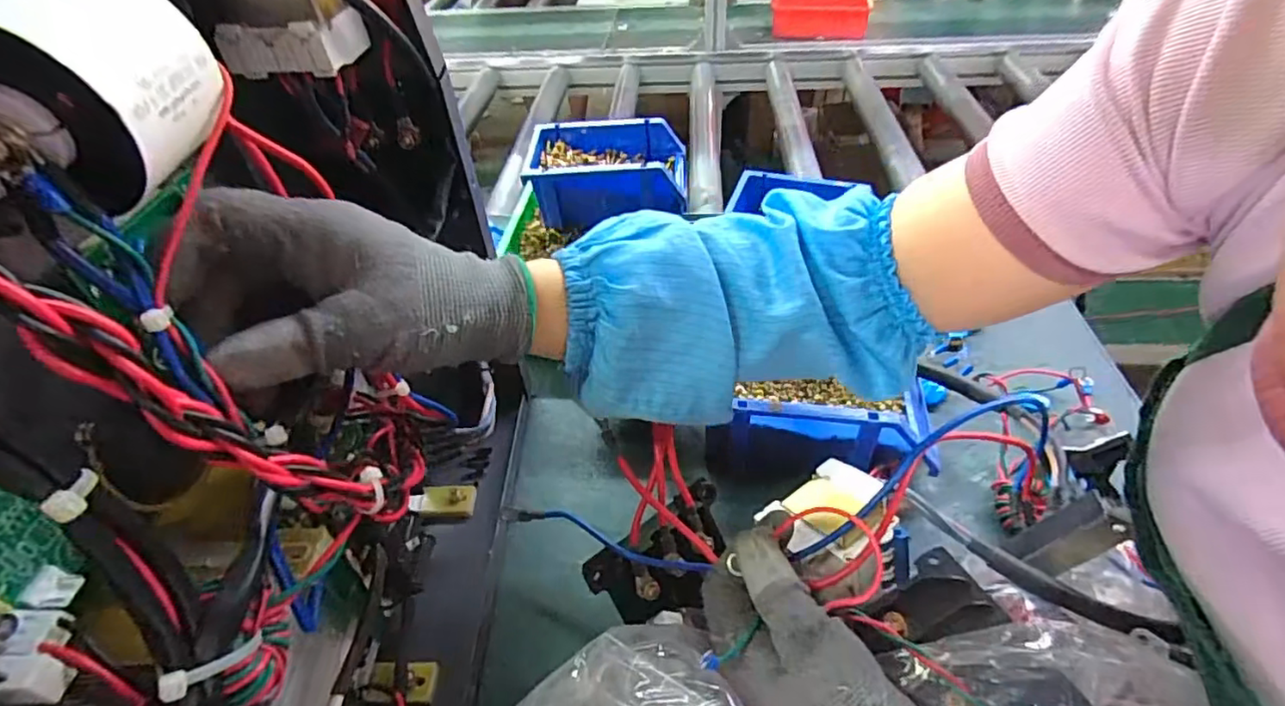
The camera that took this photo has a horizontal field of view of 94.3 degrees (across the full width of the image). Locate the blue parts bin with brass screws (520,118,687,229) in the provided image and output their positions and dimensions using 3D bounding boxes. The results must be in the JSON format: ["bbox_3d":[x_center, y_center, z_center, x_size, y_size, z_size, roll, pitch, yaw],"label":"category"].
[{"bbox_3d":[-0.037,-0.188,0.630,0.159,0.074,0.096,0,44,4],"label":"blue parts bin with brass screws"}]

